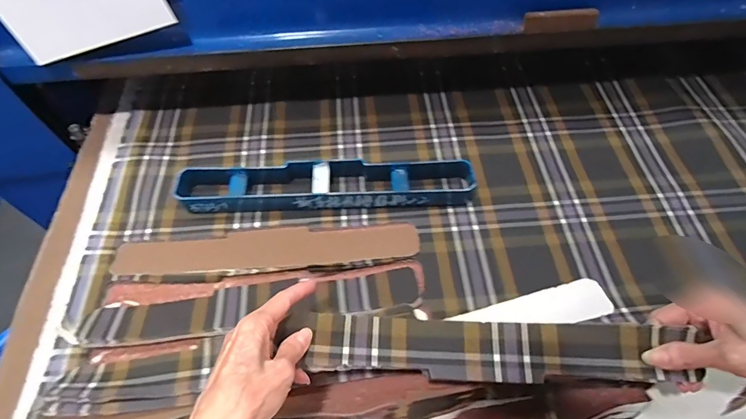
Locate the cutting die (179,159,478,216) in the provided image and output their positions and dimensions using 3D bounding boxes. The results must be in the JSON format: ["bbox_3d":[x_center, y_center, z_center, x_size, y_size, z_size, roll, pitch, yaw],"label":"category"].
[{"bbox_3d":[-0.057,-0.030,0.517,0.361,0.035,0.066,-4,57,-1],"label":"cutting die"}]

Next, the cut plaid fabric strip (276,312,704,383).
[{"bbox_3d":[0.097,0.124,0.364,0.344,0.024,0.048,2,60,3],"label":"cut plaid fabric strip"}]

